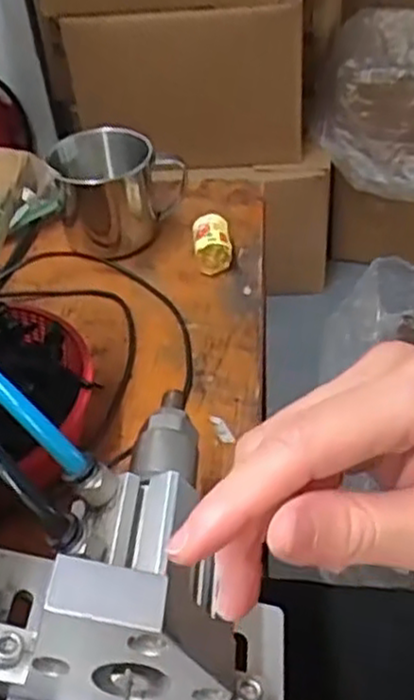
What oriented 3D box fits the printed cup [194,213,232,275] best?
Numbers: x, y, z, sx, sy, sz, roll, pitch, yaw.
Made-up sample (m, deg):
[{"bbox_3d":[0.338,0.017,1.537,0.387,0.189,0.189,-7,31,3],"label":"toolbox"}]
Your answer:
[{"bbox_3d":[0.004,-0.072,0.503,0.025,0.029,0.029,-6,42,1],"label":"printed cup"}]

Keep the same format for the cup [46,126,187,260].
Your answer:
[{"bbox_3d":[-0.060,-0.110,0.515,0.086,0.068,0.059,-6,42,1],"label":"cup"}]

